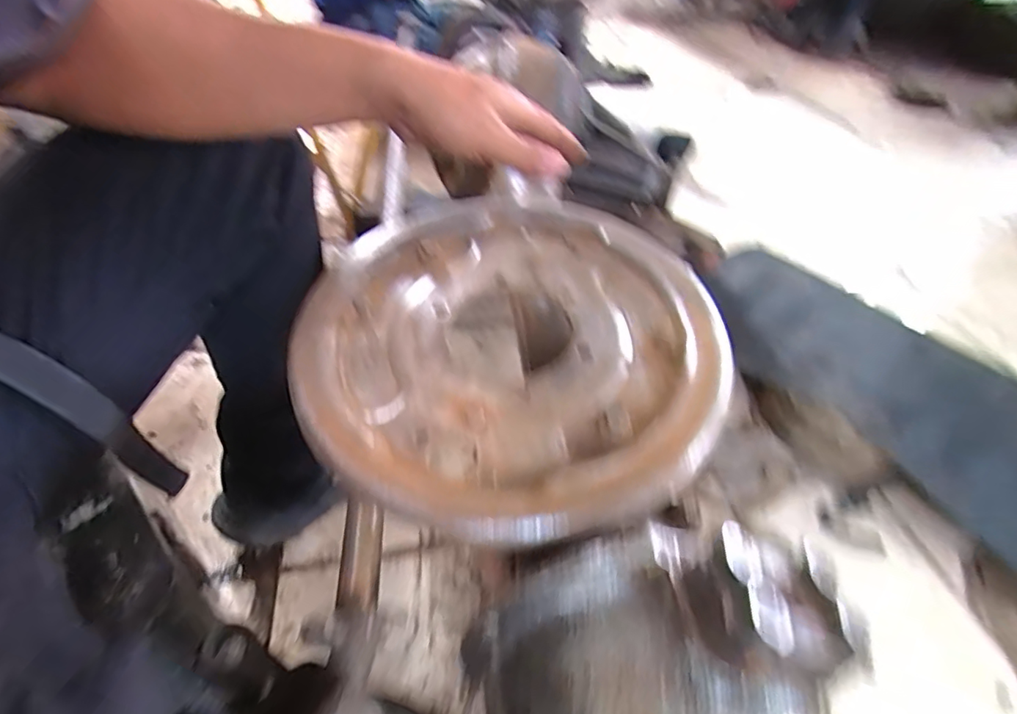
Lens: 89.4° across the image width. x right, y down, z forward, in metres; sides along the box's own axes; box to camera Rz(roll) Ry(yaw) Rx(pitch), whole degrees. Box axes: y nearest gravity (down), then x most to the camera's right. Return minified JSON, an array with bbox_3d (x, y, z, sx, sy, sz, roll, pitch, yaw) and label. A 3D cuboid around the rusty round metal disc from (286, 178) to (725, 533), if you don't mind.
[{"bbox_3d":[0.001,-0.028,0.380,0.286,0.035,0.313,2,45,-2],"label":"rusty round metal disc"}]

